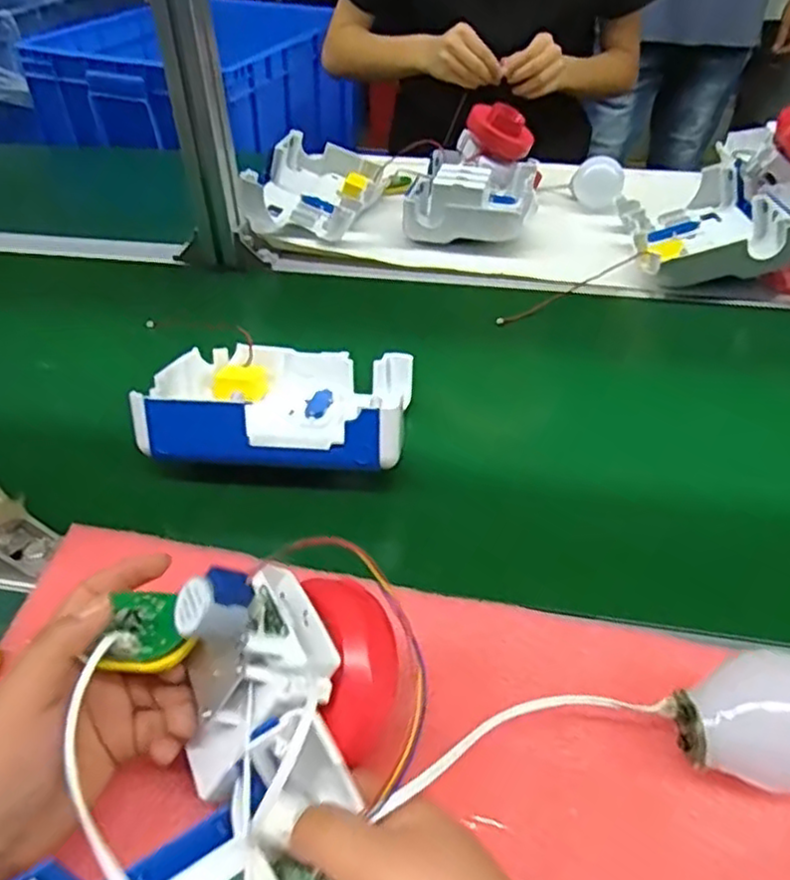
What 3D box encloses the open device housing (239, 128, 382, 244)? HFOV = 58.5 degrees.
[{"bbox_3d":[-0.091,-0.315,0.871,0.135,0.066,0.227,4,40,8],"label":"open device housing"}]

